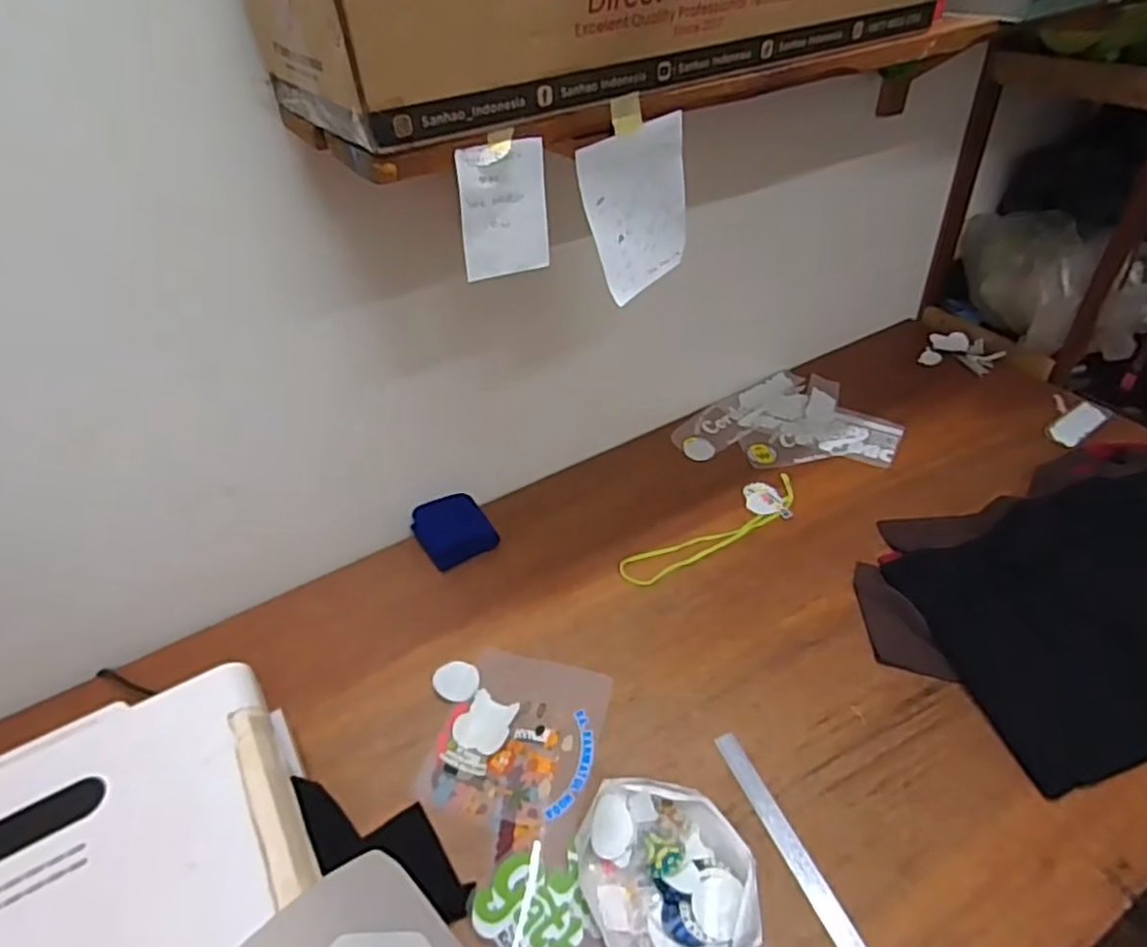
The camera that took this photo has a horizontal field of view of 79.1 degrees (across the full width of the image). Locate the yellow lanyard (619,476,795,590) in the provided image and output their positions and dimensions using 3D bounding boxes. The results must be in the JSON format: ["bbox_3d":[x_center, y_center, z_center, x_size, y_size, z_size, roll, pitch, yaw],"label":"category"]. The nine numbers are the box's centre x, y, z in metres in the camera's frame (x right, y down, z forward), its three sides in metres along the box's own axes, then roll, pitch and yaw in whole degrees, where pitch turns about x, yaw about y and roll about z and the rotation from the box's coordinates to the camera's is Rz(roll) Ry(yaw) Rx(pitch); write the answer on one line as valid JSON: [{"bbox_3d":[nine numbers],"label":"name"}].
[{"bbox_3d":[0.231,0.092,1.105,0.353,0.012,0.089,-28,46,-25],"label":"yellow lanyard"}]

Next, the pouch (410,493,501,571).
[{"bbox_3d":[-0.195,0.087,1.128,0.114,0.031,0.125,-25,45,-22],"label":"pouch"}]

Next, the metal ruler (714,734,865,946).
[{"bbox_3d":[0.246,0.421,0.729,0.027,0.005,0.328,-18,43,-15],"label":"metal ruler"}]

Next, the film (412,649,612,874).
[{"bbox_3d":[-0.070,0.335,0.858,0.192,0.009,0.241,9,43,13],"label":"film"}]

